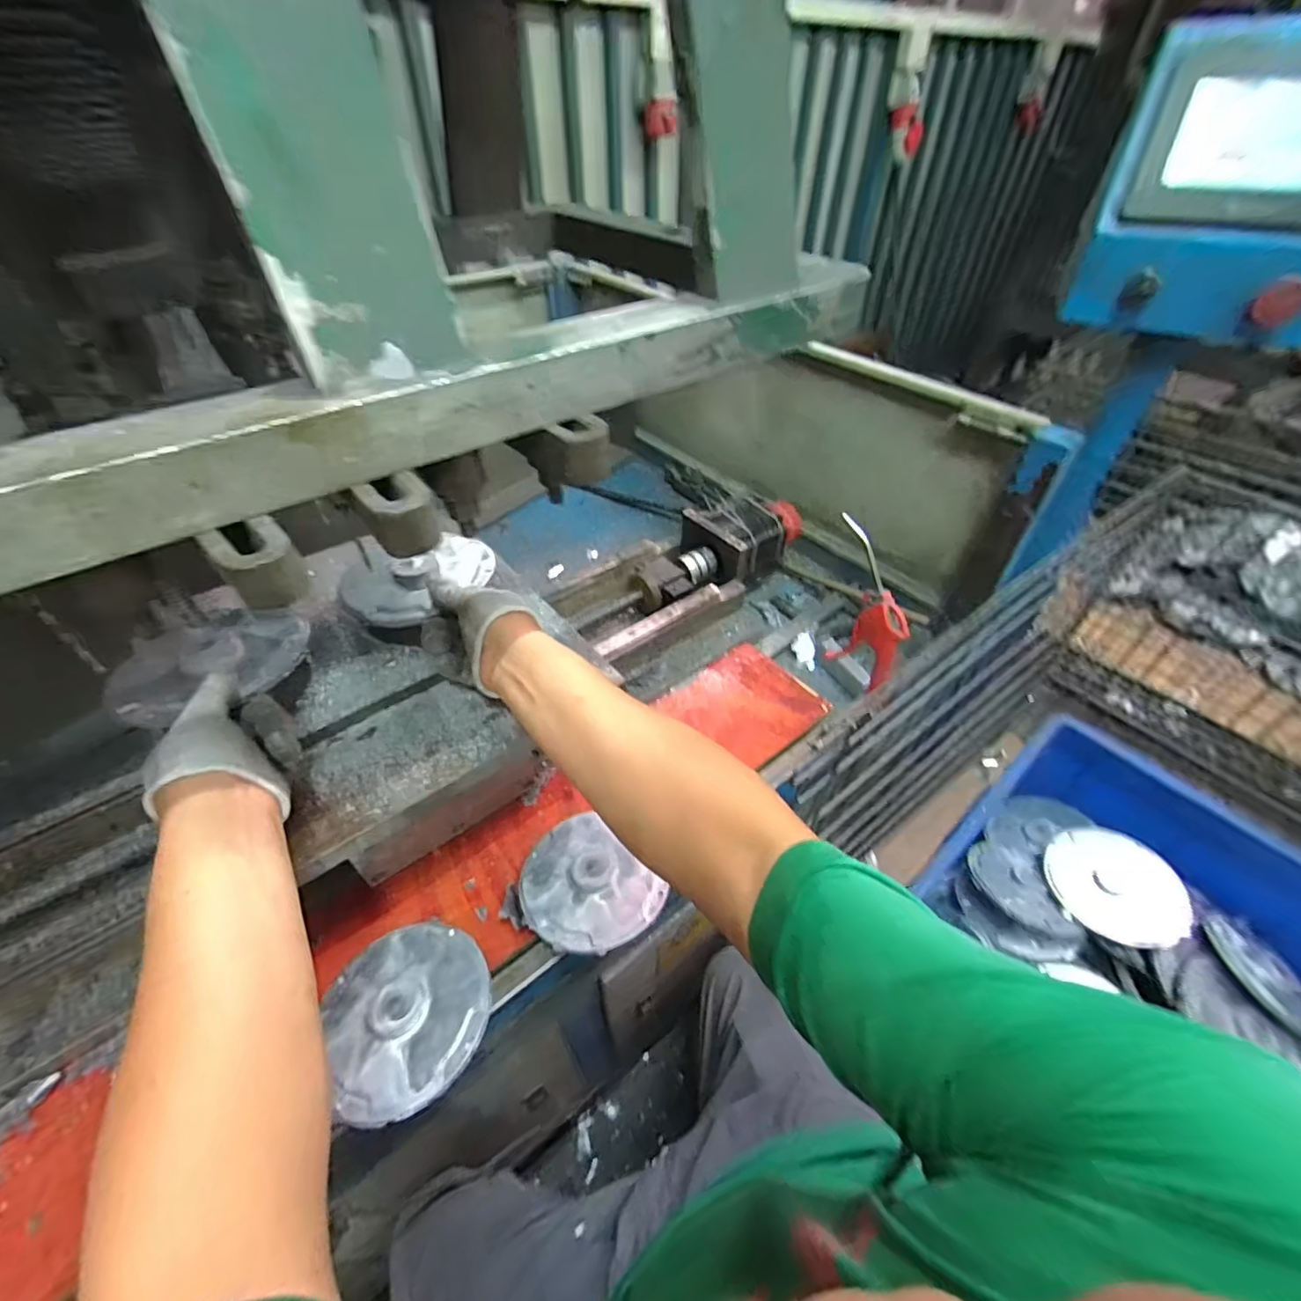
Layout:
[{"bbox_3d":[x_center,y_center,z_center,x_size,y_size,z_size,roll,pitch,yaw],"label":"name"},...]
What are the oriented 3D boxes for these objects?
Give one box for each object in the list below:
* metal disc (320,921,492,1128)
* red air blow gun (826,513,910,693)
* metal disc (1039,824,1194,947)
[{"bbox_3d":[-0.197,0.295,0.471,0.121,0.027,0.137,-22,49,-21],"label":"metal disc"},{"bbox_3d":[0.236,-0.047,0.623,0.025,0.193,0.098,-18,24,-18],"label":"red air blow gun"},{"bbox_3d":[0.605,0.305,0.734,0.166,0.025,0.129,13,61,10],"label":"metal disc"}]

